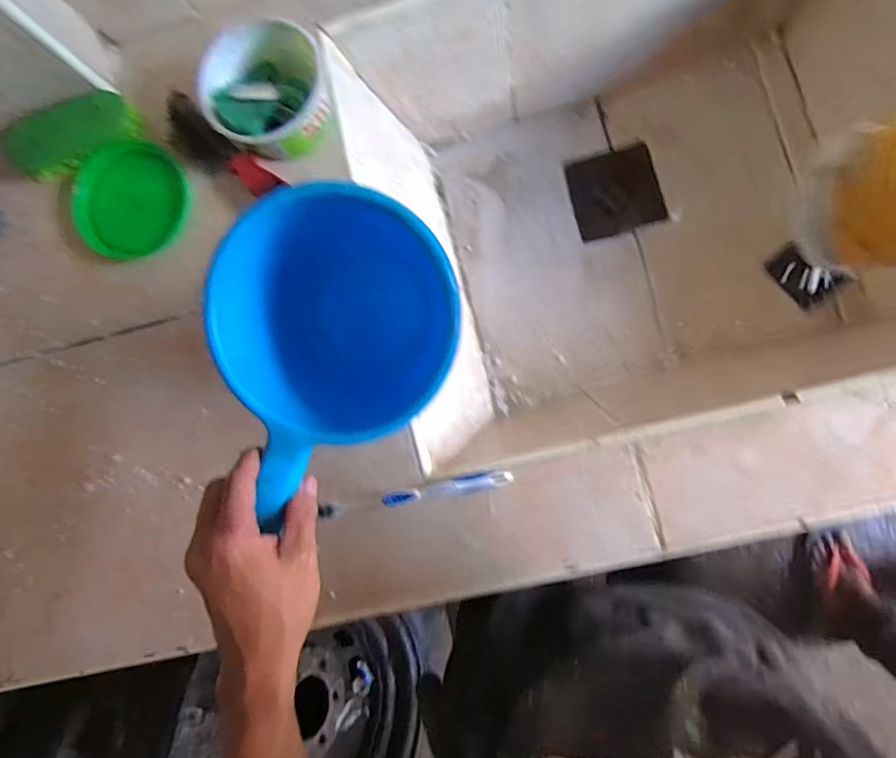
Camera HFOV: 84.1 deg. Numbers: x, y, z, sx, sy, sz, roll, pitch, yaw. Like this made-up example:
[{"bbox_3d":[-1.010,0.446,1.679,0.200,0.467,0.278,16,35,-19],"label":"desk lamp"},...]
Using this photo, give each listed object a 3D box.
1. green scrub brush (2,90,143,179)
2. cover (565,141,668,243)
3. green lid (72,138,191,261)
[{"bbox_3d":[-0.366,-0.238,0.482,0.119,0.030,0.049,-31,83,3],"label":"green scrub brush"},{"bbox_3d":[0.204,-0.228,0.608,0.102,0.006,0.099,-14,85,5],"label":"cover"},{"bbox_3d":[-0.308,-0.174,0.479,0.112,0.015,0.112,0,86,6],"label":"green lid"}]

